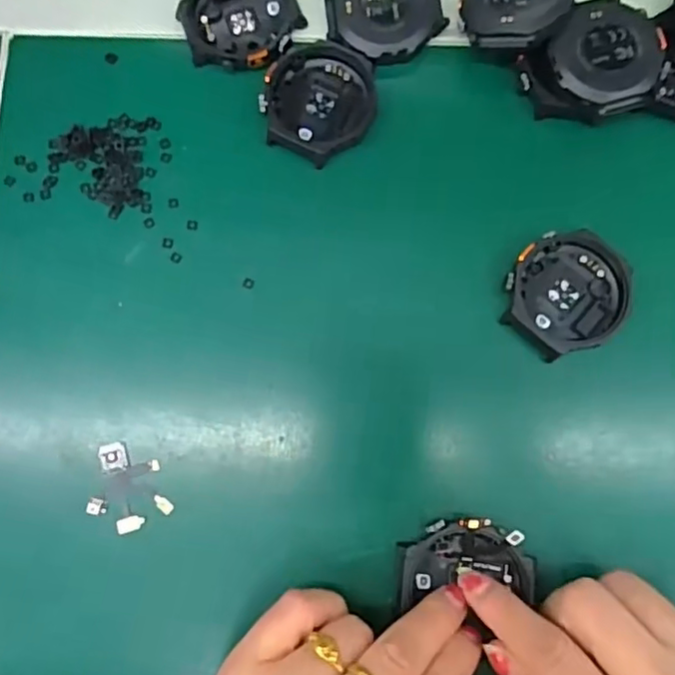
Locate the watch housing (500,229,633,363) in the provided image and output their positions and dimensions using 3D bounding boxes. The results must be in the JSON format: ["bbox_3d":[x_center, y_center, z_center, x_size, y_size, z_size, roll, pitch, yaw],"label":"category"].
[{"bbox_3d":[0.097,-0.018,0.252,0.053,0.009,0.049,0,81,1],"label":"watch housing"}]

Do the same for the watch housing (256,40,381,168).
[{"bbox_3d":[-0.008,-0.105,0.267,0.049,0.009,0.053,15,82,3],"label":"watch housing"}]

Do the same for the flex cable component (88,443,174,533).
[{"bbox_3d":[-0.084,0.061,0.242,0.032,0.004,0.034,5,81,2],"label":"flex cable component"}]

